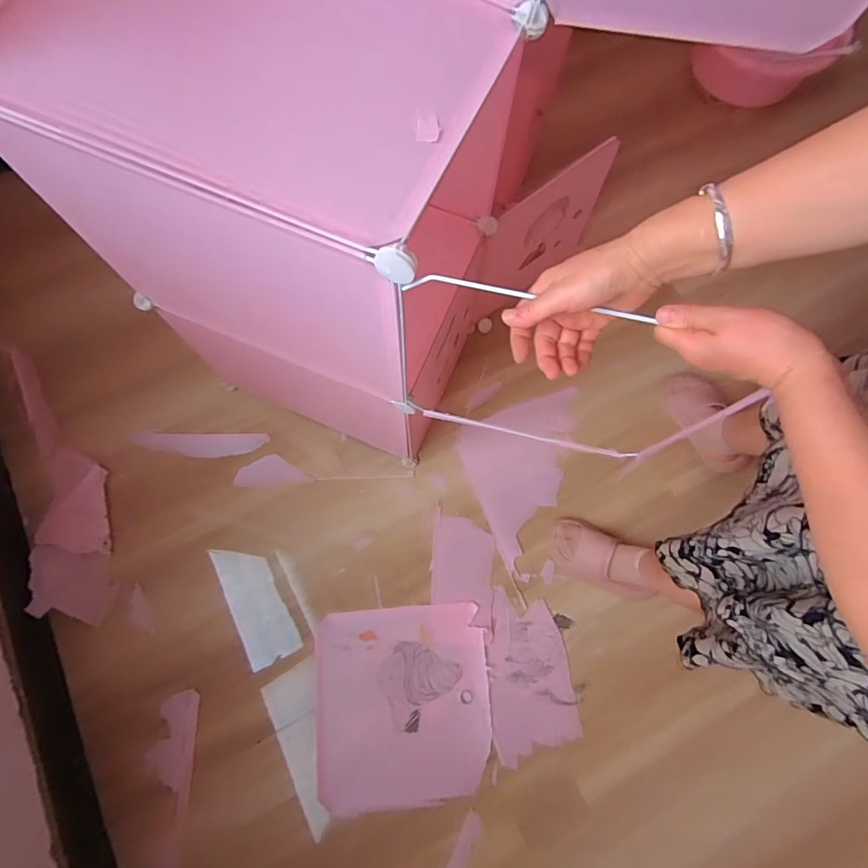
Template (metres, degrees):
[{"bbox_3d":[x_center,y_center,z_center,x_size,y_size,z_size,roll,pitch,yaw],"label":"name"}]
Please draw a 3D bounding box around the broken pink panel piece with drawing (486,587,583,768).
[{"bbox_3d":[0.186,0.468,0.948,0.163,0.012,0.293,-7,74,-2],"label":"broken pink panel piece with drawing"}]

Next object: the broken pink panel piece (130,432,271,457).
[{"bbox_3d":[-0.534,0.022,1.082,0.305,0.010,0.057,1,74,0],"label":"broken pink panel piece"}]

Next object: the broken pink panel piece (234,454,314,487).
[{"bbox_3d":[-0.360,0.081,1.073,0.167,0.004,0.068,-5,74,-1],"label":"broken pink panel piece"}]

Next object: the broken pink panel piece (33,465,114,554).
[{"bbox_3d":[-0.762,0.161,1.034,0.148,0.014,0.179,1,74,0],"label":"broken pink panel piece"}]

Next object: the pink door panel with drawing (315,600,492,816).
[{"bbox_3d":[-0.061,0.517,0.930,0.327,0.020,0.339,-5,74,-1],"label":"pink door panel with drawing"}]

